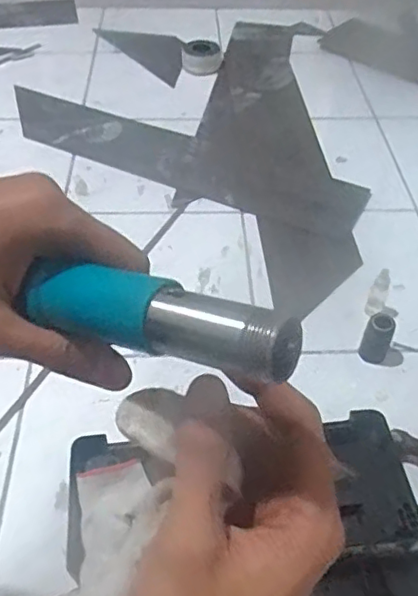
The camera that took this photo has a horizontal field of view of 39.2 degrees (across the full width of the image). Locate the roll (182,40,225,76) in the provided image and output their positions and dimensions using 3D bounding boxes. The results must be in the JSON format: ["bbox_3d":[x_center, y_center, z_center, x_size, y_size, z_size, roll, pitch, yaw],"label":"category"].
[{"bbox_3d":[-0.014,-0.540,1.322,0.091,0.038,0.100,1,47,-1],"label":"roll"}]

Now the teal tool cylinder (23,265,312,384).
[{"bbox_3d":[-0.020,0.007,0.226,0.115,0.022,0.022,11,45,30],"label":"teal tool cylinder"}]

